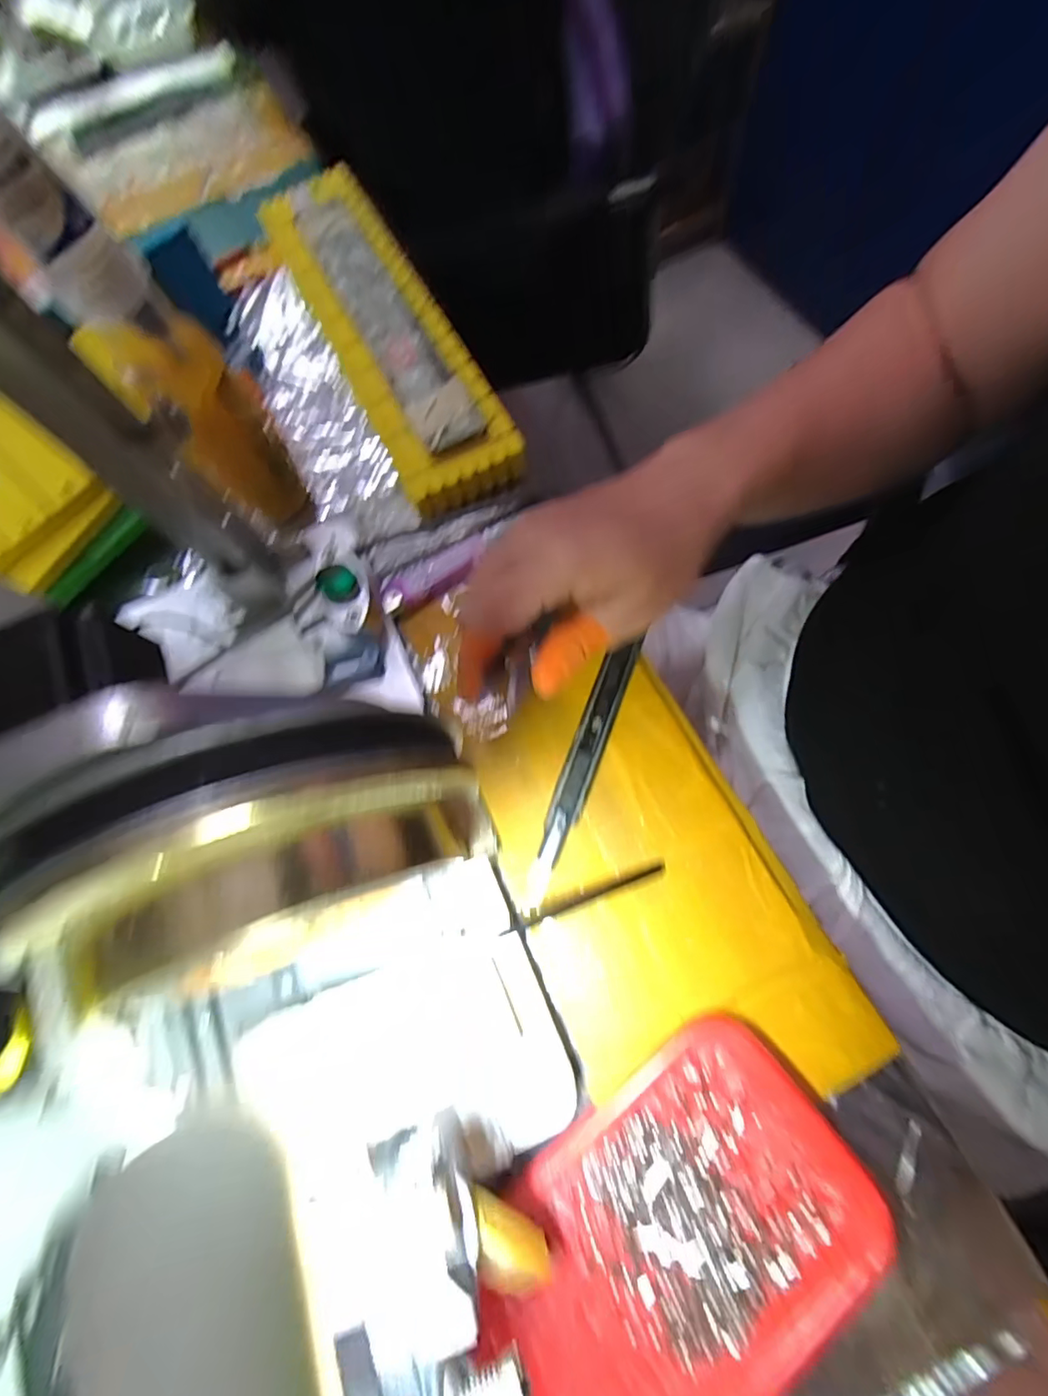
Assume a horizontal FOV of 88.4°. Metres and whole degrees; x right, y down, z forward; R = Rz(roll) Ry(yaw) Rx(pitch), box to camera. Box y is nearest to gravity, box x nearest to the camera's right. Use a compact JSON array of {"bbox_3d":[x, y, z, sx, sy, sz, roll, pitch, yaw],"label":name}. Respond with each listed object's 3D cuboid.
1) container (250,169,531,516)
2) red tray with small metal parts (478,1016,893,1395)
[{"bbox_3d":[-0.106,-0.273,0.392,0.081,0.040,0.330,-27,74,-7],"label":"container"},{"bbox_3d":[0.061,0.231,0.221,0.170,0.020,0.119,-34,75,-9],"label":"red tray with small metal parts"}]

